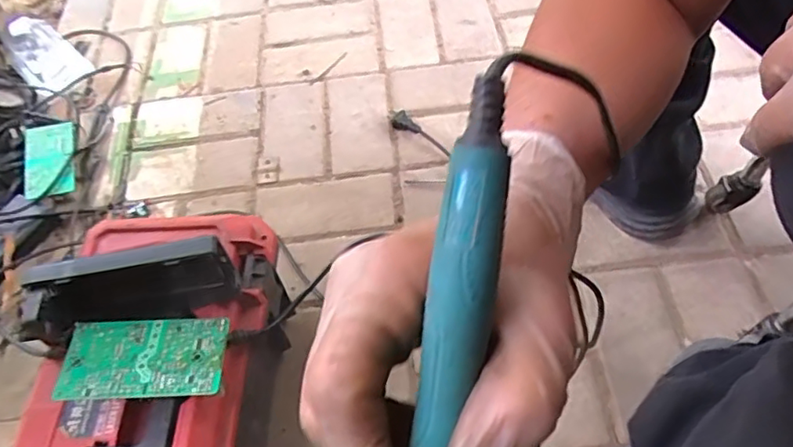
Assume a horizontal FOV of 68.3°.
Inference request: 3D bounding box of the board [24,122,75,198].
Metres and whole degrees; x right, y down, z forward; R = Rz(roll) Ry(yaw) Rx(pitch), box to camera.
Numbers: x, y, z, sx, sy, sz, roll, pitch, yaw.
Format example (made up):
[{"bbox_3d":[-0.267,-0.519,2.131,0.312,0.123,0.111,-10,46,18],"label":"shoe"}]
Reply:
[{"bbox_3d":[-0.501,-0.091,0.843,0.065,0.013,0.110,-6,76,-14],"label":"board"}]

